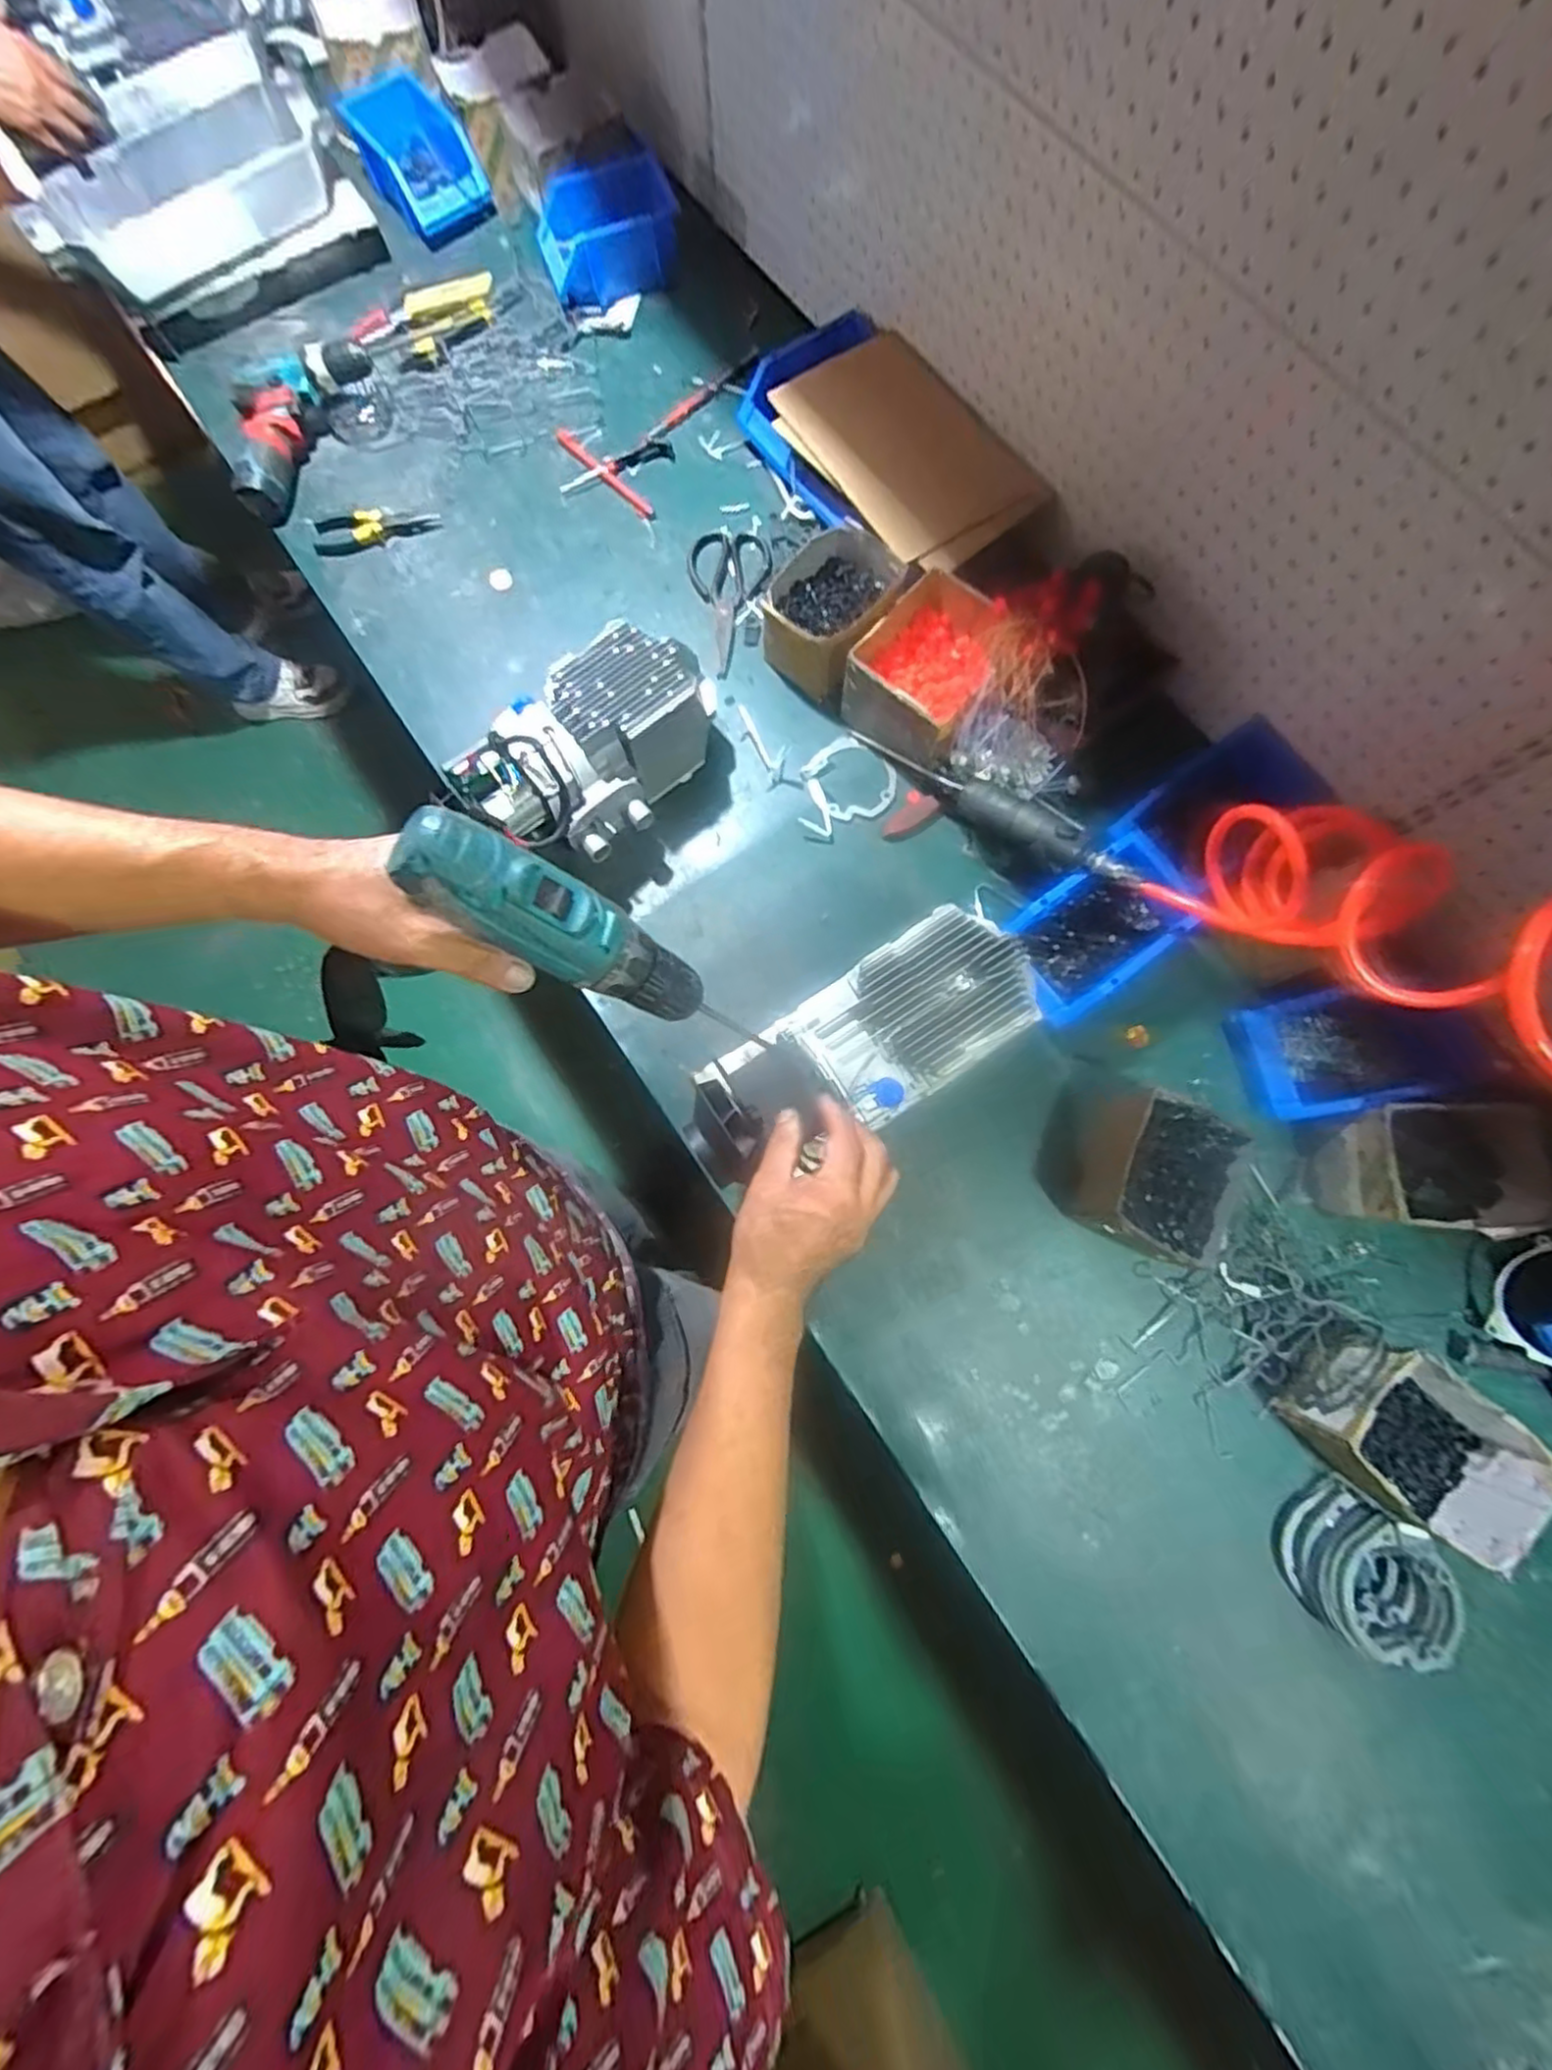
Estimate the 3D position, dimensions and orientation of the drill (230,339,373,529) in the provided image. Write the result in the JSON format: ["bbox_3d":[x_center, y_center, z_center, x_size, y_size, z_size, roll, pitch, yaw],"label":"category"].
[{"bbox_3d":[-0.589,-0.758,0.885,0.178,0.092,0.183,-8,79,-1],"label":"drill"}]

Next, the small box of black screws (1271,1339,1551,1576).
[{"bbox_3d":[0.560,0.355,0.629,0.147,0.099,0.120,39,81,7],"label":"small box of black screws"}]

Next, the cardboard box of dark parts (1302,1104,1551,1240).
[{"bbox_3d":[0.615,0.128,0.675,0.151,0.091,0.114,-1,79,0],"label":"cardboard box of dark parts"}]

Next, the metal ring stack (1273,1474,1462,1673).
[{"bbox_3d":[0.522,0.479,0.622,0.109,0.064,0.129,-40,81,-7],"label":"metal ring stack"}]

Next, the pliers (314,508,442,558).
[{"bbox_3d":[-0.506,-0.640,0.892,0.152,0.028,0.055,-5,79,-1],"label":"pliers"}]

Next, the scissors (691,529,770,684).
[{"bbox_3d":[-0.059,-0.534,0.865,0.101,0.018,0.194,2,79,1],"label":"scissors"}]

